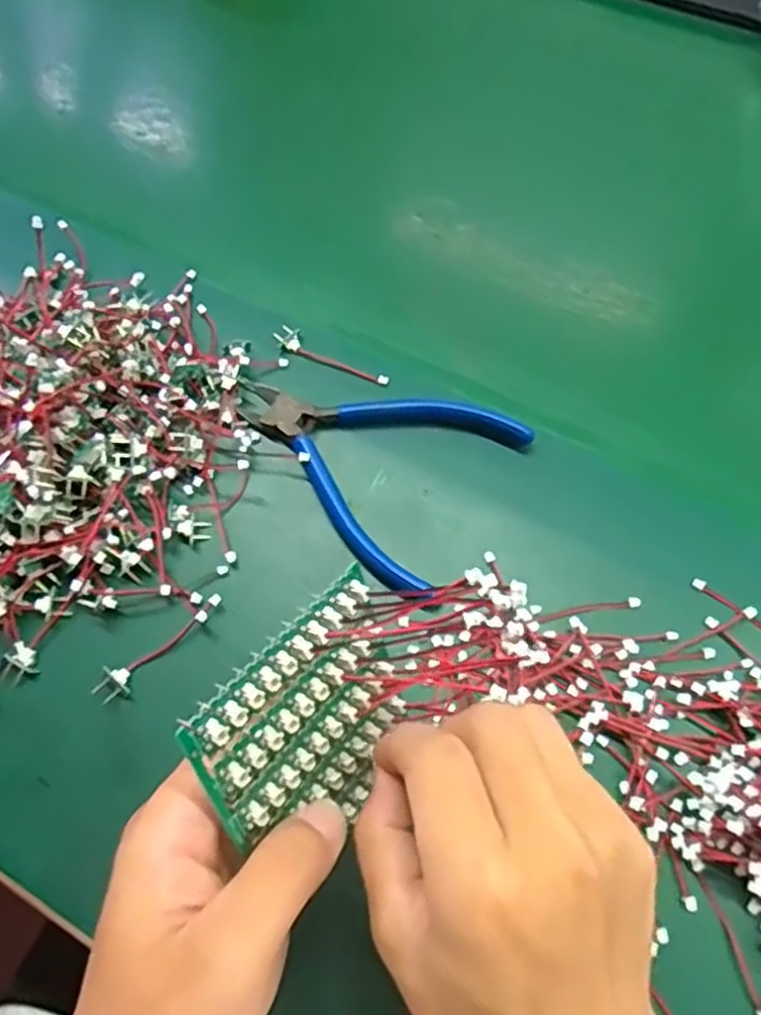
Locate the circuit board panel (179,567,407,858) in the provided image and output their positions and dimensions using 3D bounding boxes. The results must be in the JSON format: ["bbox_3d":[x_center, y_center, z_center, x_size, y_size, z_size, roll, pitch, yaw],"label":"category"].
[{"bbox_3d":[-0.021,0.074,0.243,0.007,0.077,0.076,11,39,40],"label":"circuit board panel"}]

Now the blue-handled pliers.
[{"bbox_3d":[-0.010,-0.031,0.369,0.137,0.009,0.102,30,68,15],"label":"blue-handled pliers"}]

